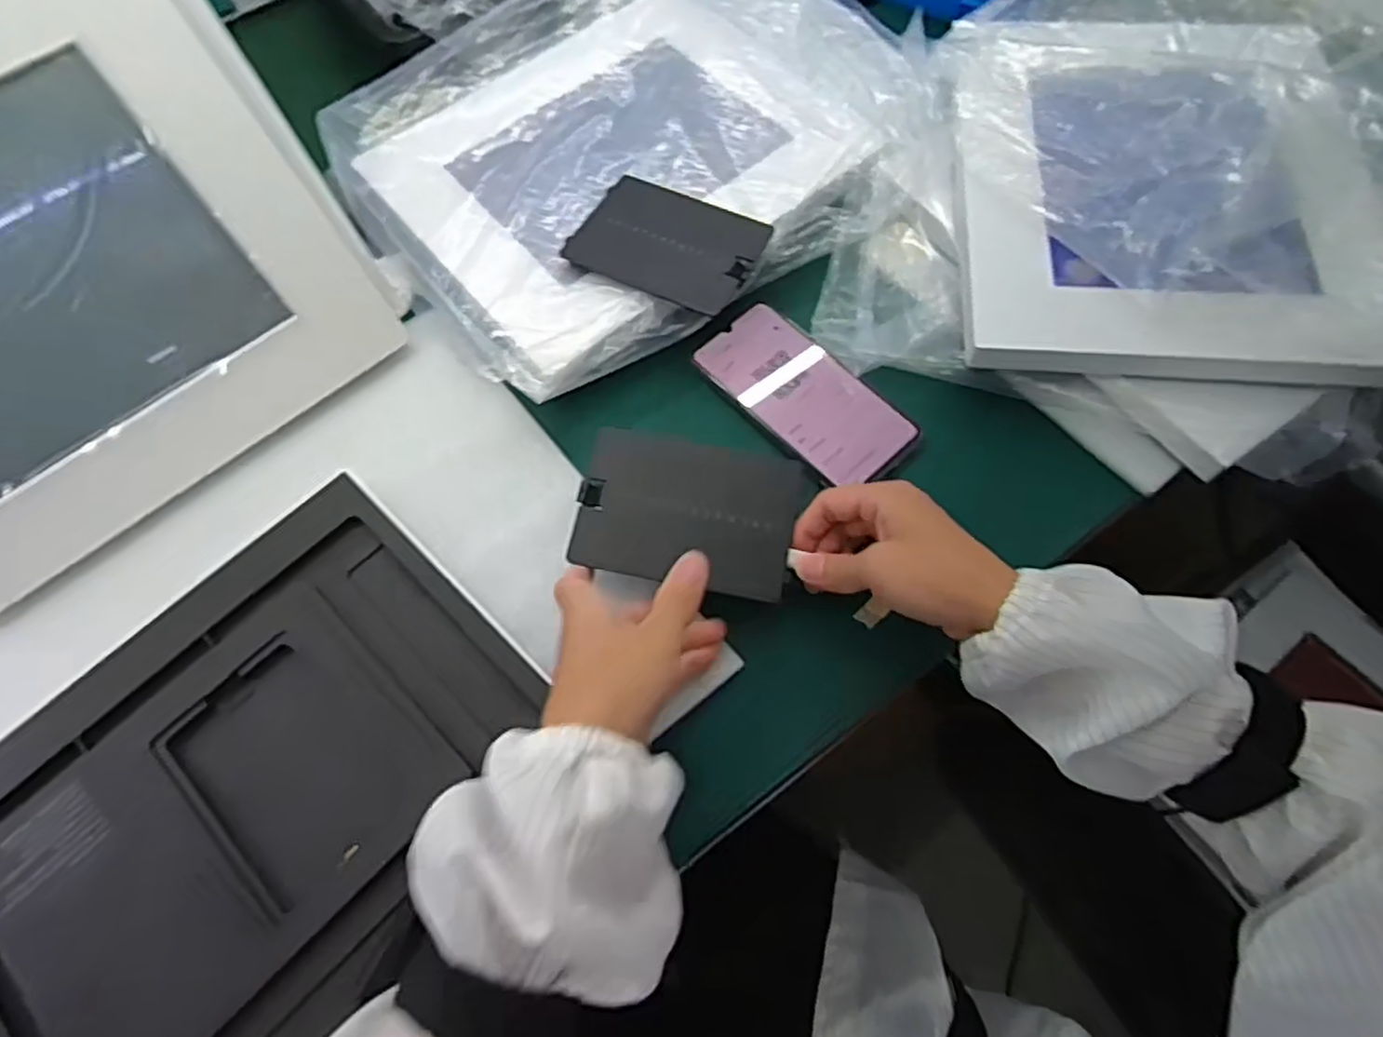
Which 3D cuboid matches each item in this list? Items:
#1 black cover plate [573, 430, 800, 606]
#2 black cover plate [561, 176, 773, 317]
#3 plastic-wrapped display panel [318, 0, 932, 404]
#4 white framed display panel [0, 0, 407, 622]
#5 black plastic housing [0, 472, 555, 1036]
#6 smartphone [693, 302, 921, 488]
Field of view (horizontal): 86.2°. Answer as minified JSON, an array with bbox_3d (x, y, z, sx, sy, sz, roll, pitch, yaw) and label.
[{"bbox_3d":[-0.003,-0.005,0.413,0.118,0.008,0.084,10,72,6],"label":"black cover plate"},{"bbox_3d":[-0.014,-0.181,0.480,0.116,0.006,0.079,27,70,15],"label":"black cover plate"},{"bbox_3d":[-0.036,-0.285,0.533,0.395,0.045,0.316,-35,68,-12],"label":"plastic-wrapped display panel"},{"bbox_3d":[-0.343,-0.118,0.385,0.320,0.242,0.025,-41,42,-13],"label":"white framed display panel"},{"bbox_3d":[-0.222,0.150,0.369,0.238,0.021,0.296,41,74,19],"label":"black plastic housing"},{"bbox_3d":[0.072,-0.080,0.477,0.070,0.014,0.144,-39,69,-14],"label":"smartphone"}]

